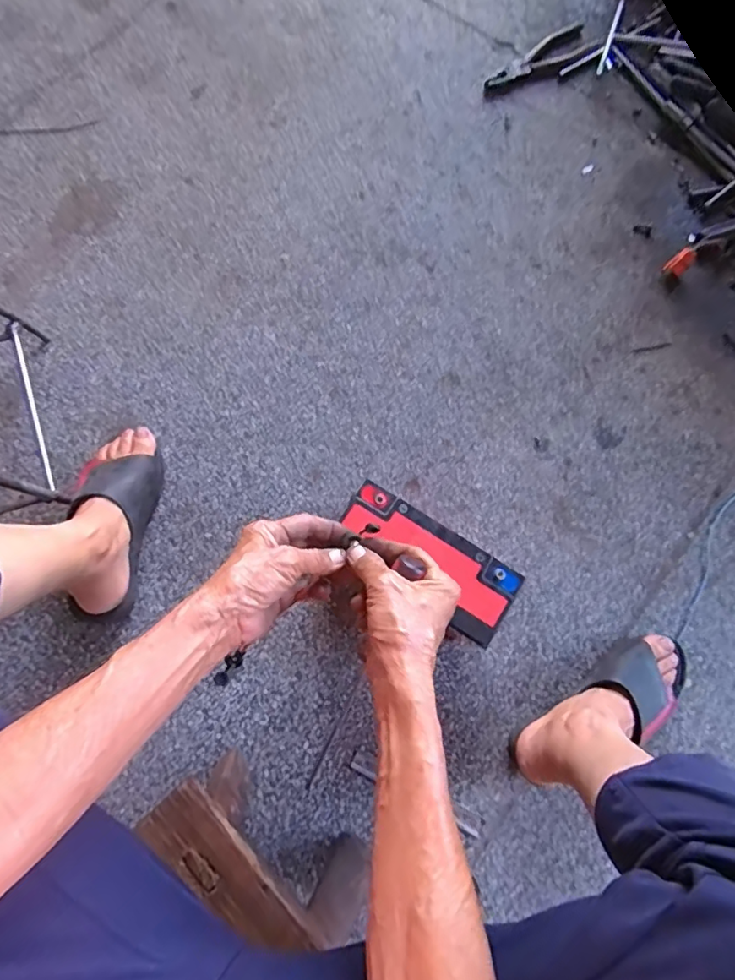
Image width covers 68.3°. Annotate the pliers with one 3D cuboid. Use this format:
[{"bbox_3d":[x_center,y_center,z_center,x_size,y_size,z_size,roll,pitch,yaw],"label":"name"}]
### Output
[{"bbox_3d":[0.268,-0.670,0.845,0.190,0.013,0.057,-31,80,-7],"label":"pliers"}]

